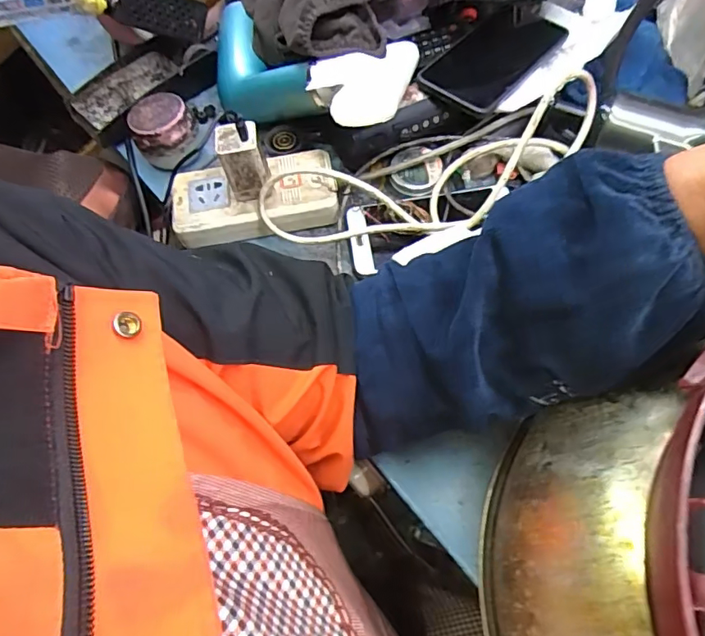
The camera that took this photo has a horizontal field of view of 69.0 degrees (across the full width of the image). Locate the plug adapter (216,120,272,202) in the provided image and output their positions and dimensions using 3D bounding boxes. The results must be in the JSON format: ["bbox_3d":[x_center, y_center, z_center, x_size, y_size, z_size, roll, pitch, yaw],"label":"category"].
[{"bbox_3d":[-0.093,-0.131,0.437,0.037,0.065,0.036,-17,63,-5],"label":"plug adapter"}]

